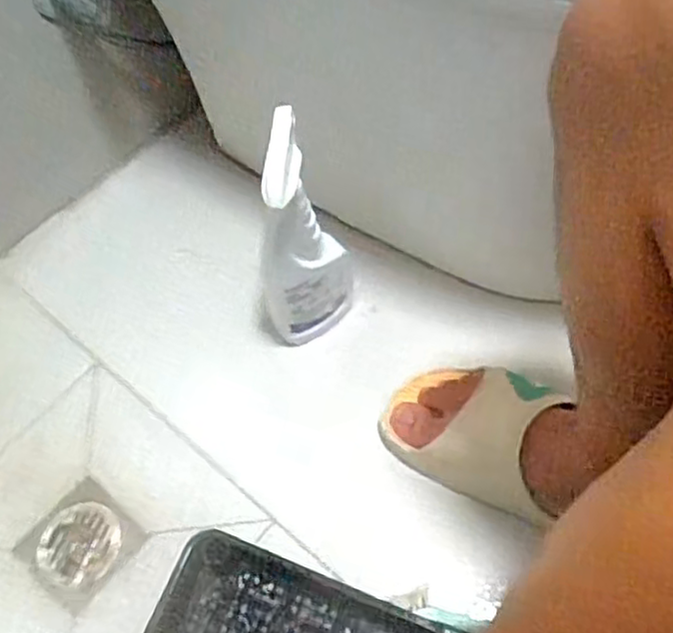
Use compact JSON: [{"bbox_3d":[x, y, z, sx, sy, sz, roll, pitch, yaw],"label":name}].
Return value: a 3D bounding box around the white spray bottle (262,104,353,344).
[{"bbox_3d":[-0.030,-0.063,0.688,0.063,0.262,0.096,20,64,16],"label":"white spray bottle"}]

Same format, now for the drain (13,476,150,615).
[{"bbox_3d":[-0.251,0.222,0.700,0.098,0.005,0.096,33,65,23],"label":"drain"}]

